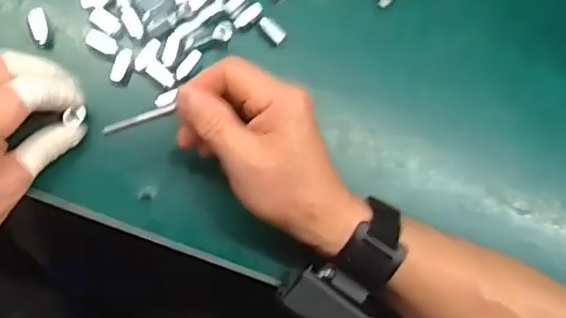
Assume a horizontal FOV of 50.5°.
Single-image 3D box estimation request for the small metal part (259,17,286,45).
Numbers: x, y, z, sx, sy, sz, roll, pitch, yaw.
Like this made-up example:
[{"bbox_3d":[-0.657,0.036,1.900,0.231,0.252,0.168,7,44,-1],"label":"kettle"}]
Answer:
[{"bbox_3d":[-0.007,-0.095,0.443,0.010,0.004,0.022,-43,90,-11],"label":"small metal part"}]

